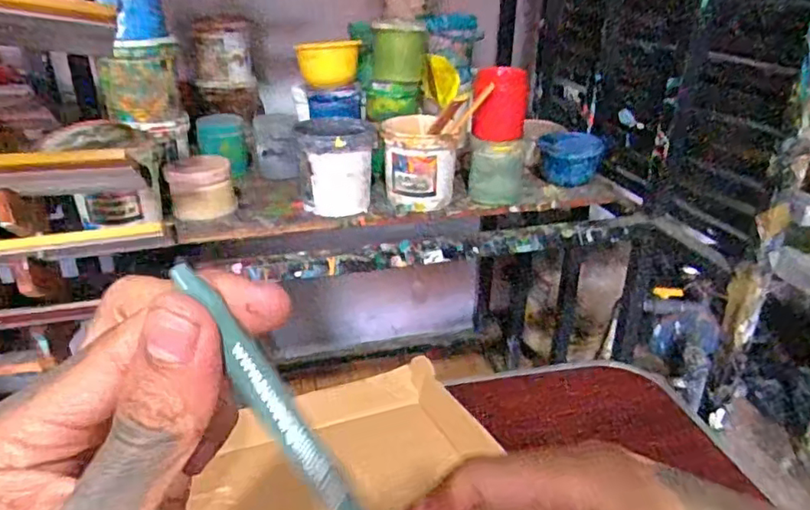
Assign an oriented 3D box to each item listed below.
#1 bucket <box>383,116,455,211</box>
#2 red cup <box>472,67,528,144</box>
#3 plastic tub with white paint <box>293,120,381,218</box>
[{"bbox_3d":[0.024,-0.141,0.938,0.115,0.138,0.100,2,26,2],"label":"bucket"},{"bbox_3d":[0.145,-0.232,0.897,0.079,0.097,0.064,5,26,8],"label":"red cup"},{"bbox_3d":[-0.108,-0.137,0.920,0.112,0.125,0.110,-1,26,-5],"label":"plastic tub with white paint"}]

